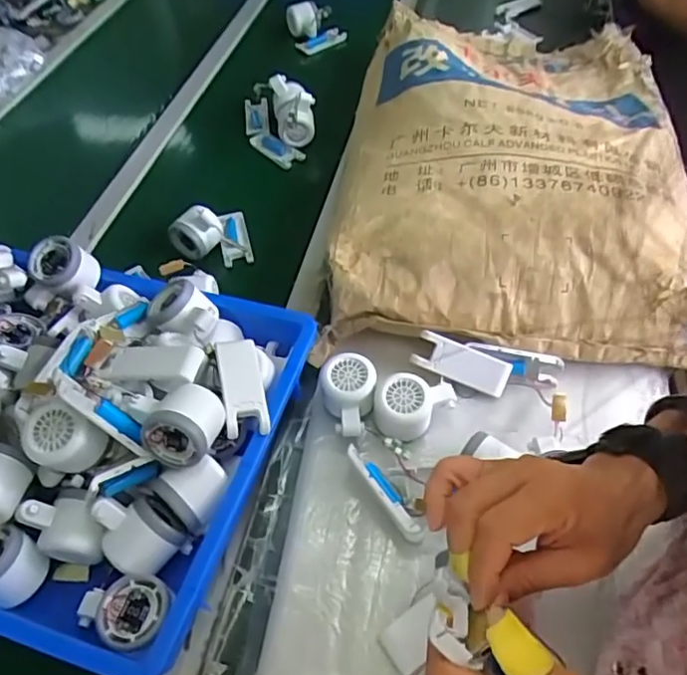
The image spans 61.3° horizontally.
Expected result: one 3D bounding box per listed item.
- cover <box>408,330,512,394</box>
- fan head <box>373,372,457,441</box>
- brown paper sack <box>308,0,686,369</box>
[{"bbox_3d":[0.127,0.028,0.622,0.101,0.013,0.040,21,93,2],"label":"cover"},{"bbox_3d":[0.073,0.069,0.590,0.082,0.045,0.059,-2,52,2],"label":"fan head"},{"bbox_3d":[0.236,-0.284,0.802,0.414,0.129,0.707,6,52,8],"label":"brown paper sack"}]

